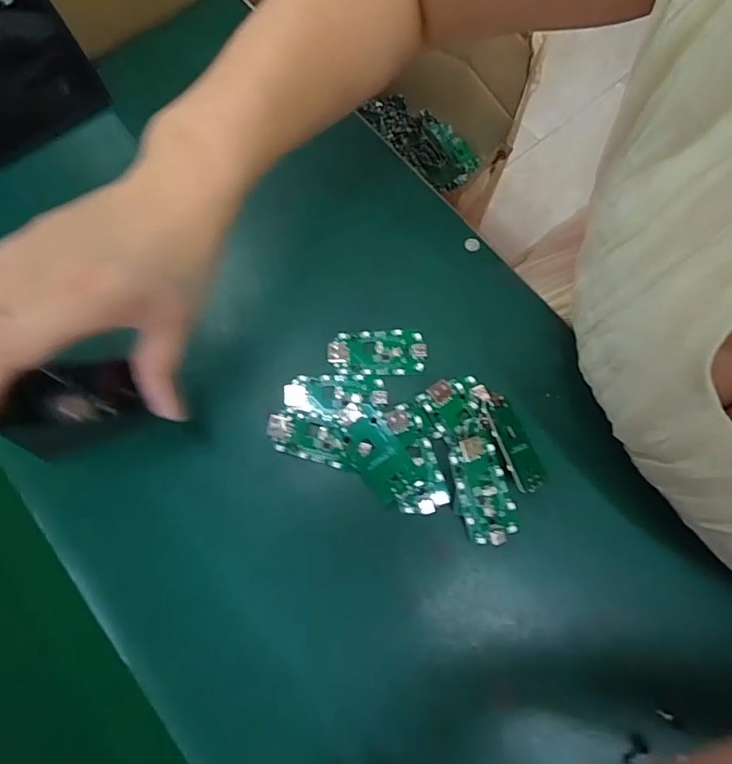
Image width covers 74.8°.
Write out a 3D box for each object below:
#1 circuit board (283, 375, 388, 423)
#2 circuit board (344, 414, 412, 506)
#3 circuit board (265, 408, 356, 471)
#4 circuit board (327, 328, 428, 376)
[{"bbox_3d":[-0.020,0.010,0.312,0.064,0.004,0.030,0,75,0],"label":"circuit board"},{"bbox_3d":[0.007,0.046,0.299,0.027,0.004,0.052,-31,77,-8],"label":"circuit board"},{"bbox_3d":[-0.035,0.035,0.305,0.057,0.005,0.029,14,75,3],"label":"circuit board"},{"bbox_3d":[0.007,-0.020,0.321,0.064,0.004,0.031,-4,75,-2],"label":"circuit board"}]

